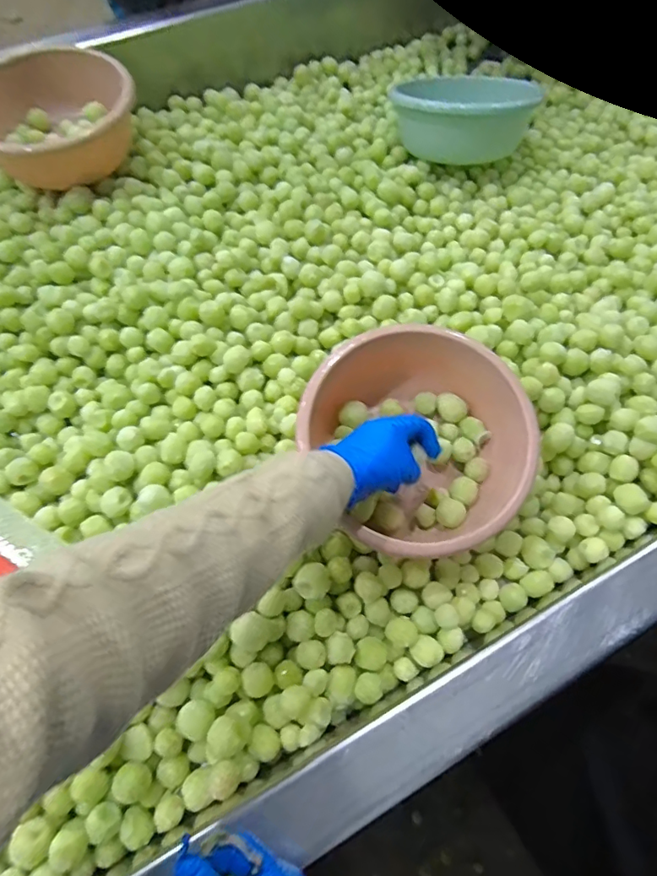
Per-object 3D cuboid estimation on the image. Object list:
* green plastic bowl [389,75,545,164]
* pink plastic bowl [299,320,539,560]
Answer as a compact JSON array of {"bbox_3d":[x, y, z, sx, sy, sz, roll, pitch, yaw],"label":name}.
[{"bbox_3d":[0.218,-0.543,0.848,0.225,0.092,0.251,-32,55,-25],"label":"green plastic bowl"},{"bbox_3d":[0.098,0.014,0.537,0.218,0.117,0.219,-1,63,2],"label":"pink plastic bowl"}]

